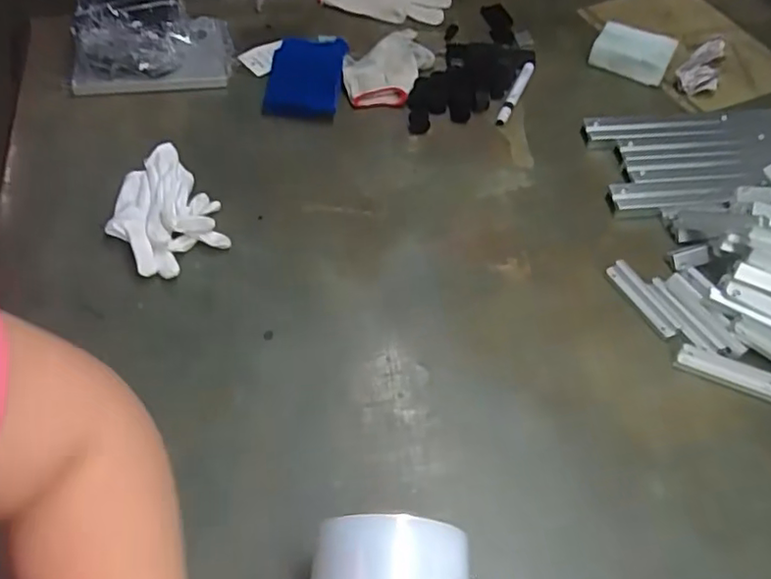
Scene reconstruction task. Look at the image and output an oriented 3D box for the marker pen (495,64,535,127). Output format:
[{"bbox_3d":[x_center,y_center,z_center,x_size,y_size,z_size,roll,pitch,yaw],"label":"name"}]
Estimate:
[{"bbox_3d":[0.189,-0.285,0.875,0.015,0.020,0.141,22,57,14],"label":"marker pen"}]

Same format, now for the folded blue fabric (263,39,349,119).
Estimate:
[{"bbox_3d":[-0.115,-0.298,0.862,0.105,0.035,0.158,4,54,2],"label":"folded blue fabric"}]

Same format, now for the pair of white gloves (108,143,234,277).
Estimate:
[{"bbox_3d":[-0.253,-0.084,0.693,0.118,0.051,0.149,-35,62,-24],"label":"pair of white gloves"}]

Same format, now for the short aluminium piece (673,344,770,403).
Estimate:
[{"bbox_3d":[0.346,0.083,0.613,0.098,0.006,0.028,21,79,13],"label":"short aluminium piece"}]

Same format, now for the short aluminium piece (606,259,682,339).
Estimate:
[{"bbox_3d":[0.282,0.009,0.661,0.026,0.010,0.098,-22,58,-17],"label":"short aluminium piece"}]

